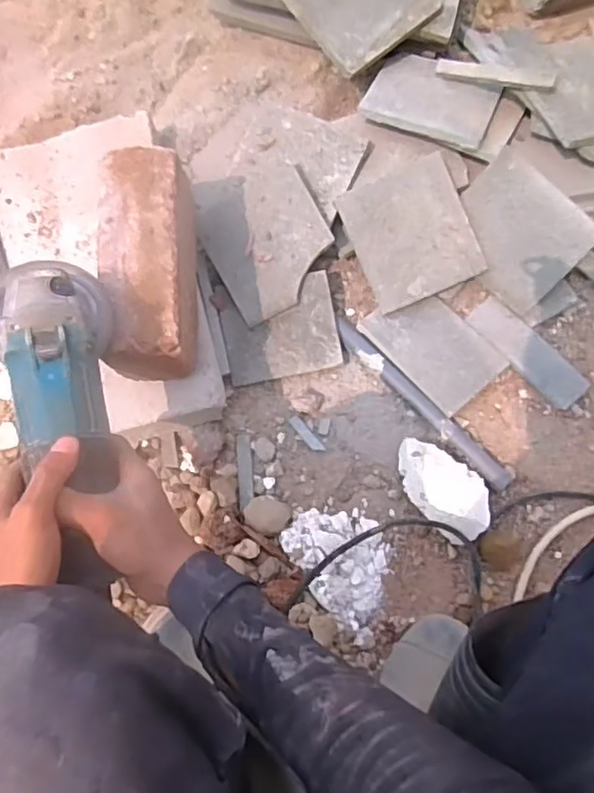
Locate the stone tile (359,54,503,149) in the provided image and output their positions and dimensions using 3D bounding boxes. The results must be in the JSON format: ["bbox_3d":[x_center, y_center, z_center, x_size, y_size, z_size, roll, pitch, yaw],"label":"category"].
[{"bbox_3d":[0.170,-0.373,0.748,0.151,0.016,0.131,22,64,8],"label":"stone tile"}]

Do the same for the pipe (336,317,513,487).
[{"bbox_3d":[0.139,0.004,0.677,0.027,0.018,0.254,-44,82,-5],"label":"pipe"}]

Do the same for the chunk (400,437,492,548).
[{"bbox_3d":[0.153,0.095,0.637,0.112,0.050,0.068,43,85,8],"label":"chunk"}]

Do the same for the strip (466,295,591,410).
[{"bbox_3d":[0.269,-0.053,0.696,0.051,0.010,0.152,-43,82,-4],"label":"strip"}]

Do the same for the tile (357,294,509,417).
[{"bbox_3d":[0.160,-0.059,0.702,0.106,0.008,0.145,-37,74,-17],"label":"tile"}]

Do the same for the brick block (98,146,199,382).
[{"bbox_3d":[-0.136,-0.121,0.561,0.073,0.079,0.202,-2,81,2],"label":"brick block"}]

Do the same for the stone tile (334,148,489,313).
[{"bbox_3d":[0.137,-0.191,0.712,0.134,0.010,0.147,-23,91,3],"label":"stone tile"}]

